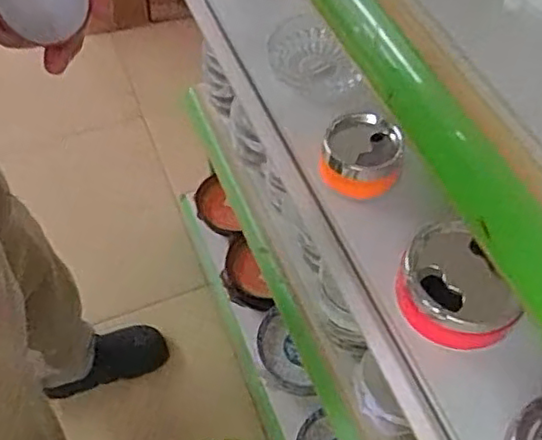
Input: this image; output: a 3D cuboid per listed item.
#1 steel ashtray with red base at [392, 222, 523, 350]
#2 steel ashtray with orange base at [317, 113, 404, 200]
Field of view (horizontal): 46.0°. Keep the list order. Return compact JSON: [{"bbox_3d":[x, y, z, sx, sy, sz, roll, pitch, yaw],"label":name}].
[{"bbox_3d":[0.174,0.057,0.585,0.107,0.062,0.103,0,55,1],"label":"steel ashtray with red base"},{"bbox_3d":[0.098,-0.071,0.685,0.083,0.037,0.090,11,56,9],"label":"steel ashtray with orange base"}]

